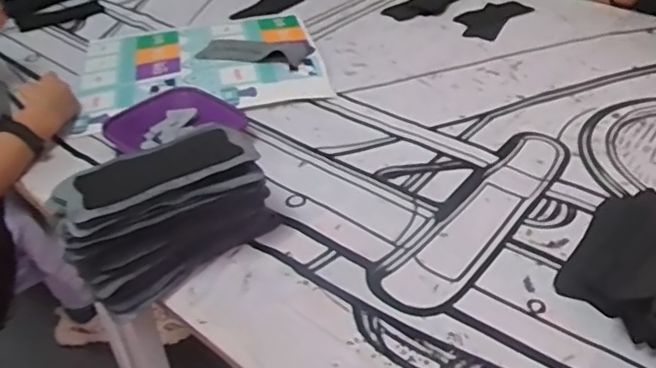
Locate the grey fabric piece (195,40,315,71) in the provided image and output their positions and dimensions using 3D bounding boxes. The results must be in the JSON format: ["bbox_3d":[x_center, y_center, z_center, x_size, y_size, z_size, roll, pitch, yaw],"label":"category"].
[{"bbox_3d":[-0.146,-0.264,1.188,0.223,0.015,0.097,11,39,17],"label":"grey fabric piece"}]

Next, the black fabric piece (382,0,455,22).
[{"bbox_3d":[0.244,-0.432,1.406,0.107,0.011,0.257,28,46,34],"label":"black fabric piece"}]

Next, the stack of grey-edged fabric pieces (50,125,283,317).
[{"bbox_3d":[-0.196,0.033,0.739,0.247,0.126,0.121,-25,43,-28],"label":"stack of grey-edged fabric pieces"}]

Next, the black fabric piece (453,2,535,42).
[{"bbox_3d":[0.363,-0.371,1.339,0.115,0.012,0.204,26,44,32],"label":"black fabric piece"}]

